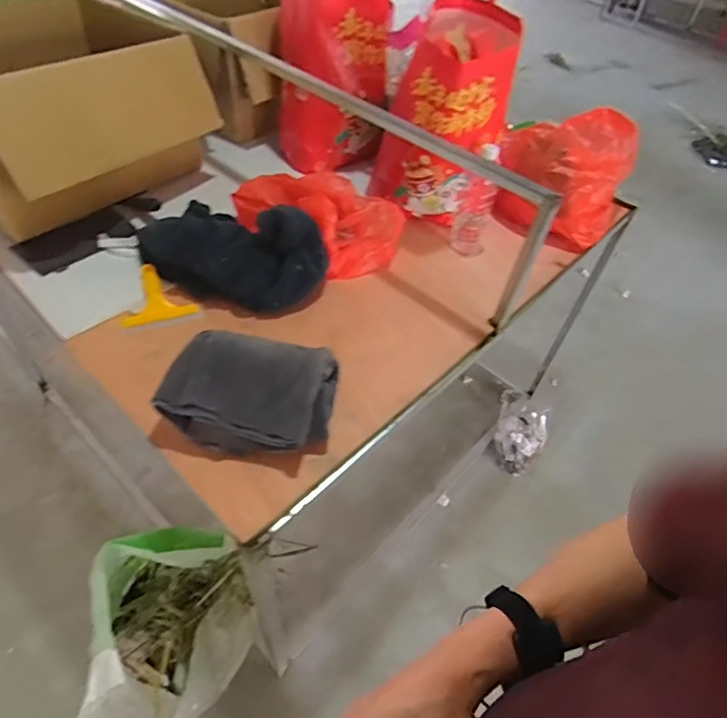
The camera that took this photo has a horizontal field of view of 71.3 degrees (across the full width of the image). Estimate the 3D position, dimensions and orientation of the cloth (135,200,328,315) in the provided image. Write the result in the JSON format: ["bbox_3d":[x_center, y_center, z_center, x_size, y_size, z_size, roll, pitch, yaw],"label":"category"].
[{"bbox_3d":[-0.262,-0.214,0.949,0.377,0.133,0.179,16,48,5],"label":"cloth"}]

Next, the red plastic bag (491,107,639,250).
[{"bbox_3d":[0.476,-0.442,1.200,0.273,0.218,0.294,27,49,14],"label":"red plastic bag"}]

